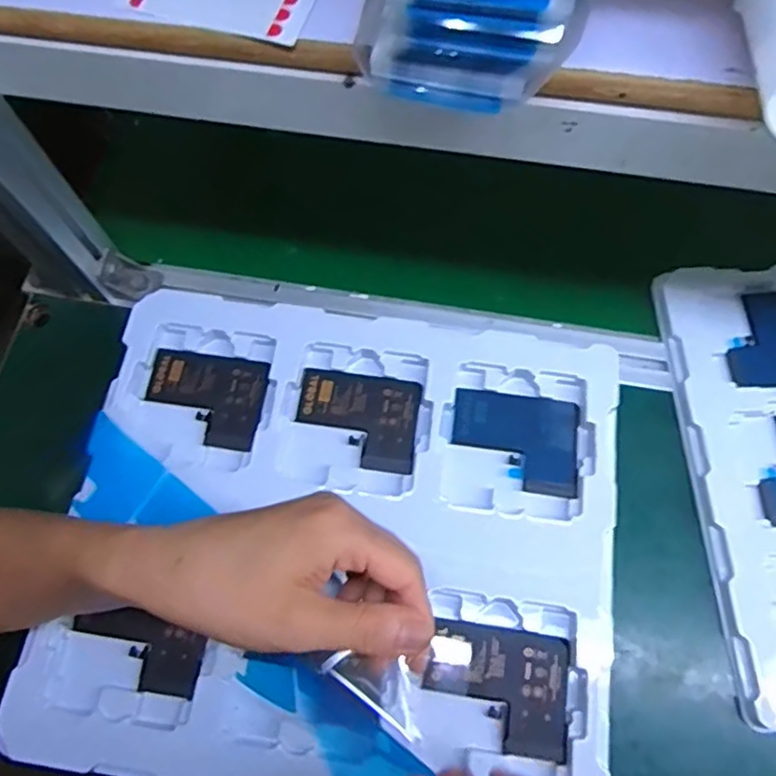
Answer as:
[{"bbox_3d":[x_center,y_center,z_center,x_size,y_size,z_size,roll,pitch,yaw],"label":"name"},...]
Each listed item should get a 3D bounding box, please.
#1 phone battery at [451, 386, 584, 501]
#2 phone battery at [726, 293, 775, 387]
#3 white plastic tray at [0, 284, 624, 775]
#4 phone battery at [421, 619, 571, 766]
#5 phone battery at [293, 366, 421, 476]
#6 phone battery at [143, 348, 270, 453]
[{"bbox_3d":[0.079,0.033,0.388,0.078,0.004,0.059,8,69,5],"label":"phone battery"},{"bbox_3d":[0.288,-0.037,0.479,0.059,0.004,0.078,-1,69,1],"label":"phone battery"},{"bbox_3d":[-0.026,0.083,0.366,0.310,0.013,0.278,8,69,4],"label":"white plastic tray"},{"bbox_3d":[0.059,0.162,0.339,0.075,0.004,0.059,8,69,5],"label":"phone battery"},{"bbox_3d":[-0.019,0.020,0.395,0.076,0.004,0.059,8,69,5],"label":"phone battery"},{"bbox_3d":[-0.119,0.006,0.404,0.078,0.005,0.060,10,69,5],"label":"phone battery"}]

